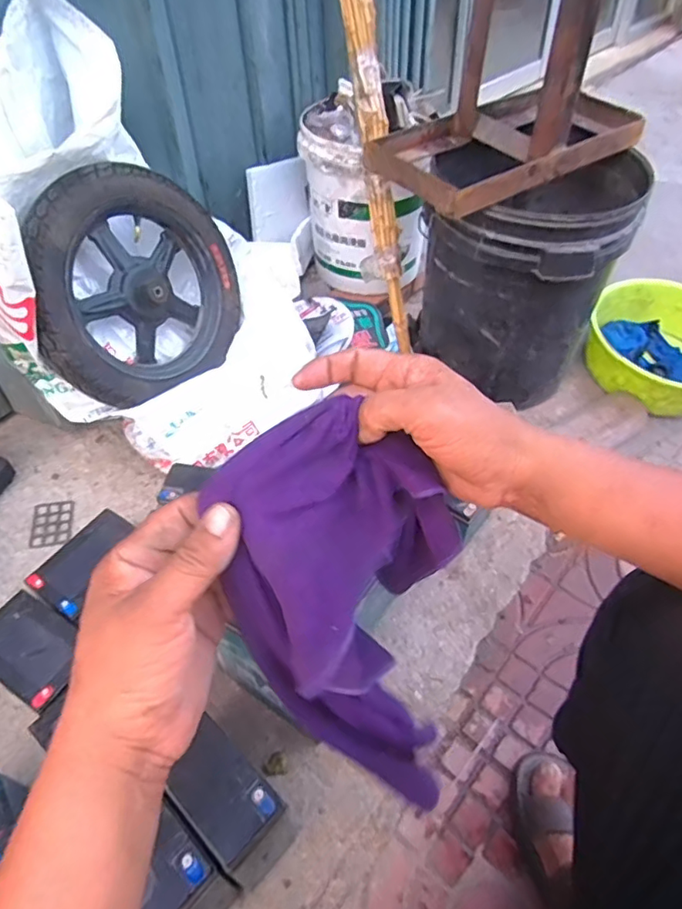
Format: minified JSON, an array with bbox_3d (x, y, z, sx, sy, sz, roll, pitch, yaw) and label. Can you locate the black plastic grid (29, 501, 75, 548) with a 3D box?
[{"bbox_3d":[-0.484,0.116,0.943,0.066,0.004,0.078,-5,59,-12],"label":"black plastic grid"}]

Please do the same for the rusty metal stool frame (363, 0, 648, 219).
[{"bbox_3d":[0.274,-0.599,0.813,0.460,0.319,0.239,-31,52,-25],"label":"rusty metal stool frame"}]

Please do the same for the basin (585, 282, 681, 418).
[{"bbox_3d":[0.674,-0.216,1.187,0.313,0.140,0.299,-1,46,1],"label":"basin"}]

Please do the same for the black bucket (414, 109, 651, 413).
[{"bbox_3d":[0.332,-0.331,1.066,0.336,0.391,0.345,13,48,15],"label":"black bucket"}]

